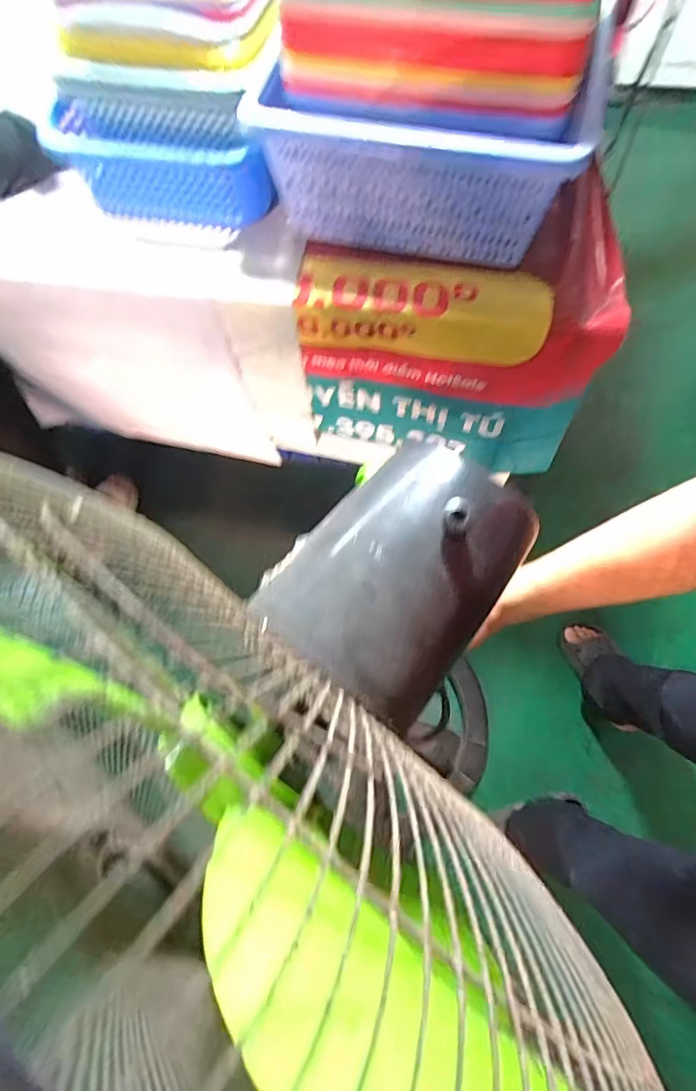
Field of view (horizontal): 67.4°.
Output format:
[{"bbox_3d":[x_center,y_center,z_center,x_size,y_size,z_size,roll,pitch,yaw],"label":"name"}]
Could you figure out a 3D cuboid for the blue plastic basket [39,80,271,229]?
[{"bbox_3d":[-0.226,-0.479,0.655,0.279,0.136,0.095,14,69,8],"label":"blue plastic basket"}]

